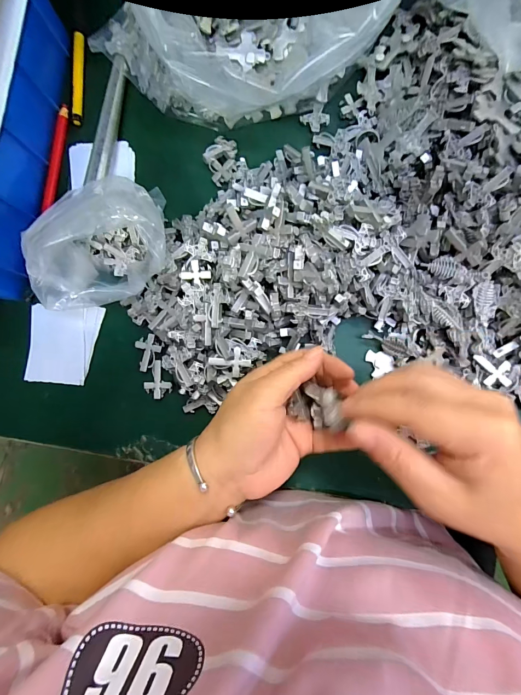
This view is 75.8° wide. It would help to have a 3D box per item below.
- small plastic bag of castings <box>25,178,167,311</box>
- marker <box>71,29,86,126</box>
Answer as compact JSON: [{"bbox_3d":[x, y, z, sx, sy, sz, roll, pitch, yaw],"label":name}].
[{"bbox_3d":[-0.119,-0.074,0.268,0.106,0.091,0.062,-22,86,2],"label":"small plastic bag of castings"},{"bbox_3d":[-0.177,-0.260,0.324,0.009,0.008,0.088,3,87,4],"label":"marker"}]

